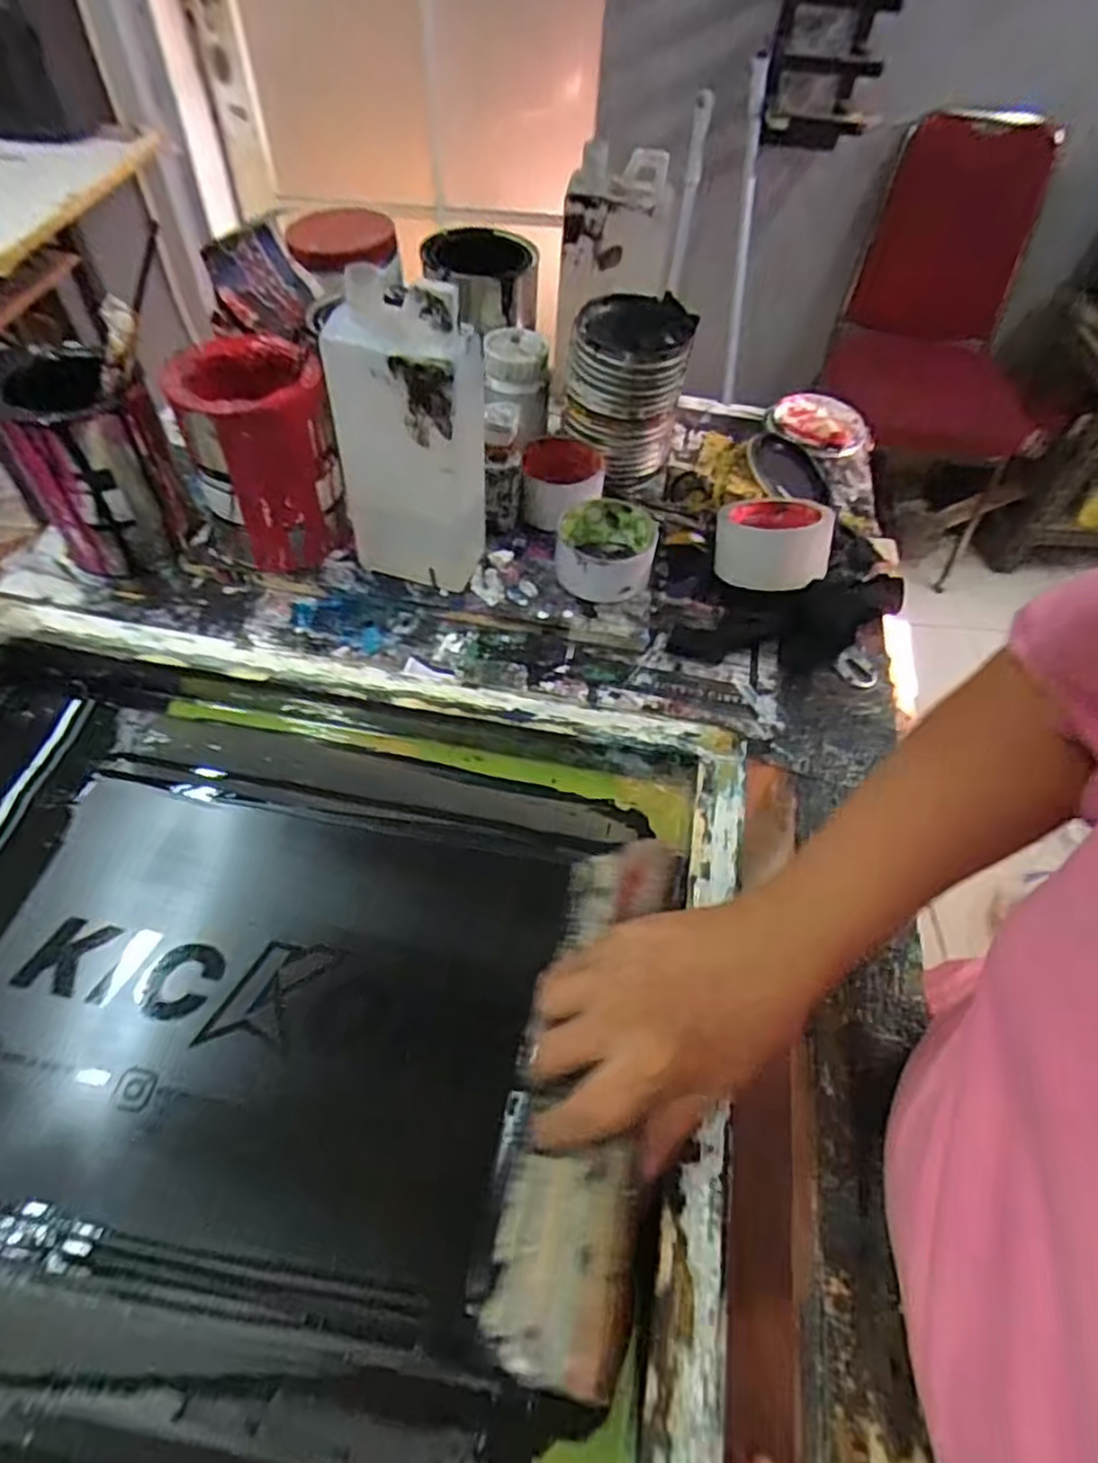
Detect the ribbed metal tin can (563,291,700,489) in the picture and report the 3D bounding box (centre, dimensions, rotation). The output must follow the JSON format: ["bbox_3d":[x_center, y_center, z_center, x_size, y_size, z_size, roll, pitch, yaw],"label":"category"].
[{"bbox_3d":[0.070,-0.315,0.666,0.104,0.134,0.095,8,54,2],"label":"ribbed metal tin can"}]

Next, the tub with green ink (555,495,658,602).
[{"bbox_3d":[0.049,-0.156,0.627,0.081,0.050,0.100,13,54,5],"label":"tub with green ink"}]

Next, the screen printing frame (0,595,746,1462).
[{"bbox_3d":[-0.178,0.145,0.402,0.538,0.057,0.441,10,54,4],"label":"screen printing frame"}]

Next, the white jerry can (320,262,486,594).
[{"bbox_3d":[-0.100,-0.210,0.541,0.098,0.230,0.068,16,54,8],"label":"white jerry can"}]

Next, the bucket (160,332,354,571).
[{"bbox_3d":[-0.230,-0.214,0.584,0.103,0.161,0.113,2,54,-3],"label":"bucket"}]

